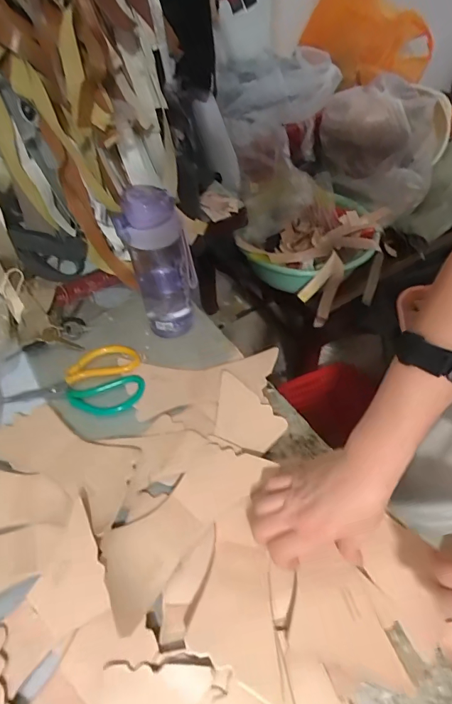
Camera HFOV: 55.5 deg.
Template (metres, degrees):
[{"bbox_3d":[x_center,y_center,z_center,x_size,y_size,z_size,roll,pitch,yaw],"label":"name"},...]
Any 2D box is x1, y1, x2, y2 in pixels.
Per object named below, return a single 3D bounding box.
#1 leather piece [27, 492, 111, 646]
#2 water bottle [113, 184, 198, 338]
[{"bbox_3d":[-0.164,0.219,0.431,0.085,0.010,0.107,-34,55,0],"label":"leather piece"},{"bbox_3d":[-0.086,-0.120,0.581,0.078,0.224,0.073,-5,51,-2],"label":"water bottle"}]

